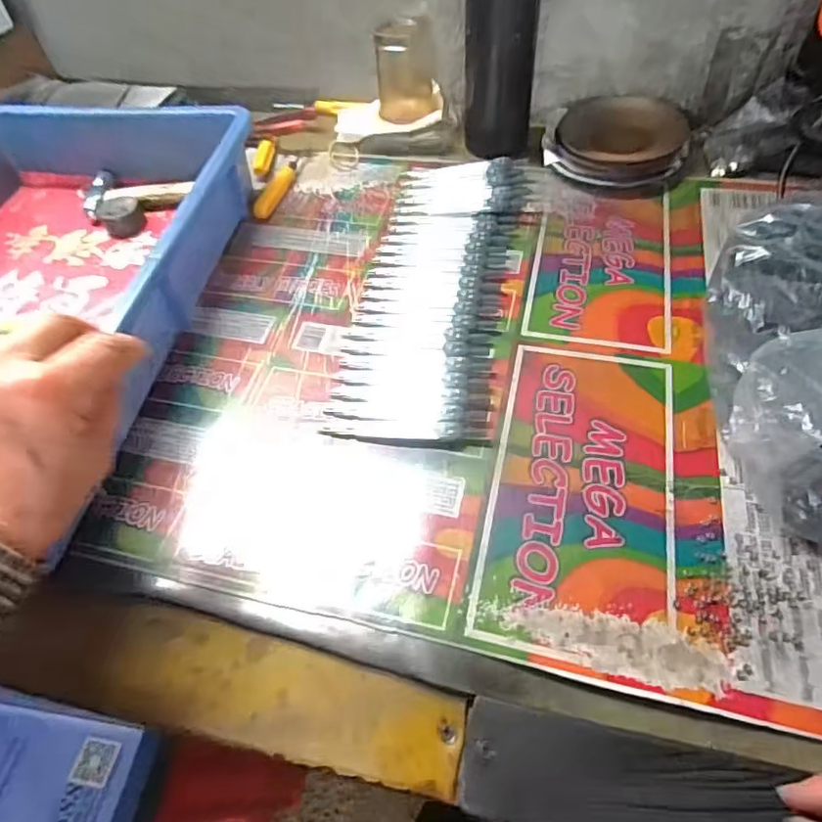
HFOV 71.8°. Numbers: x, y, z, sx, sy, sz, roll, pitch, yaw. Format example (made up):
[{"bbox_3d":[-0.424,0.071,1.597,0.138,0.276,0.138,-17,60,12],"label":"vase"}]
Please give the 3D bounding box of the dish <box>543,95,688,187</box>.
[{"bbox_3d":[0.201,-0.263,0.554,0.133,0.038,0.111,19,57,16],"label":"dish"}]

